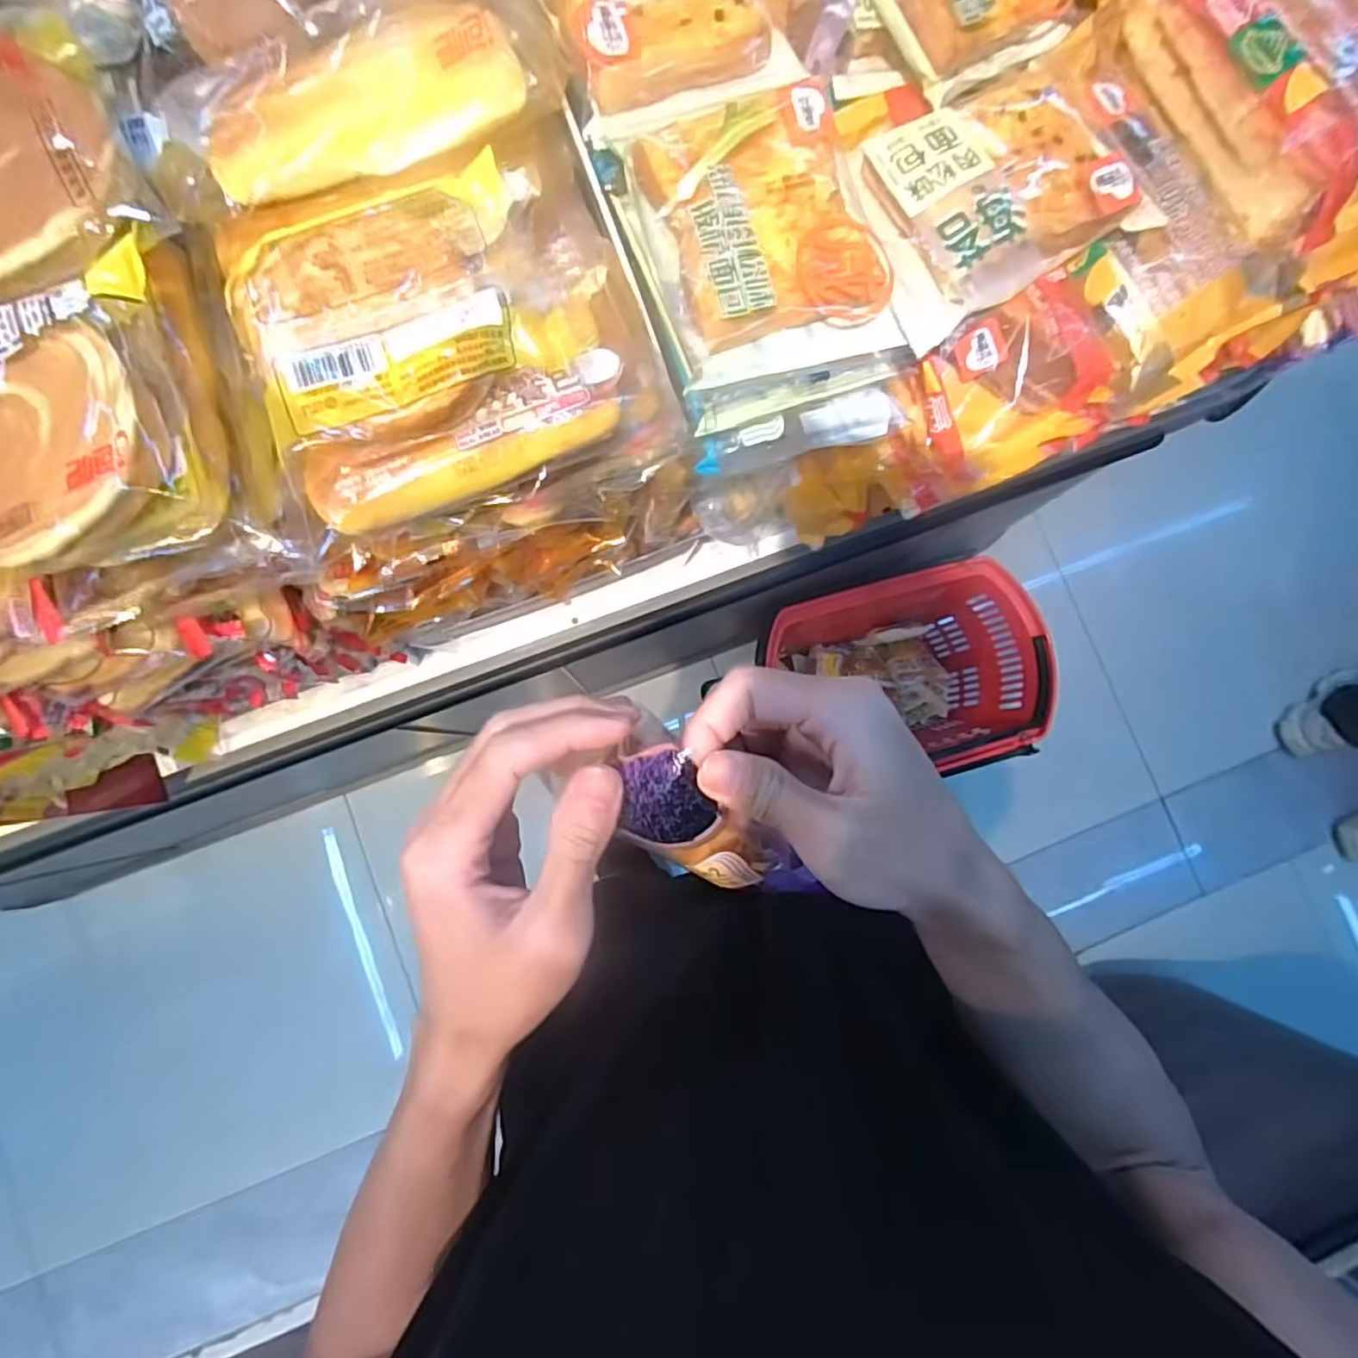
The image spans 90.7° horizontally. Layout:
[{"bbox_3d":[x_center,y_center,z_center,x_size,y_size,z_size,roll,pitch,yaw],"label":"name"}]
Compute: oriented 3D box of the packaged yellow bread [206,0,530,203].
[{"bbox_3d":[-0.142,-0.259,0.301,0.141,0.032,0.039,-18,85,-5],"label":"packaged yellow bread"}]

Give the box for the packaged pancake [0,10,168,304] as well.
[{"bbox_3d":[-0.292,-0.207,0.283,0.112,0.028,0.155,-30,87,-5],"label":"packaged pancake"}]

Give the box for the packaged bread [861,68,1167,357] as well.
[{"bbox_3d":[0.156,-0.242,0.329,0.132,0.027,0.102,-28,86,-5],"label":"packaged bread"}]

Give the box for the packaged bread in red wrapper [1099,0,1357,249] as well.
[{"bbox_3d":[0.284,-0.307,0.344,0.038,0.050,0.180,-30,86,-5],"label":"packaged bread in red wrapper"}]

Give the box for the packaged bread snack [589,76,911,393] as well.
[{"bbox_3d":[0.037,-0.205,0.302,0.106,0.022,0.132,-16,85,-4],"label":"packaged bread snack"}]

